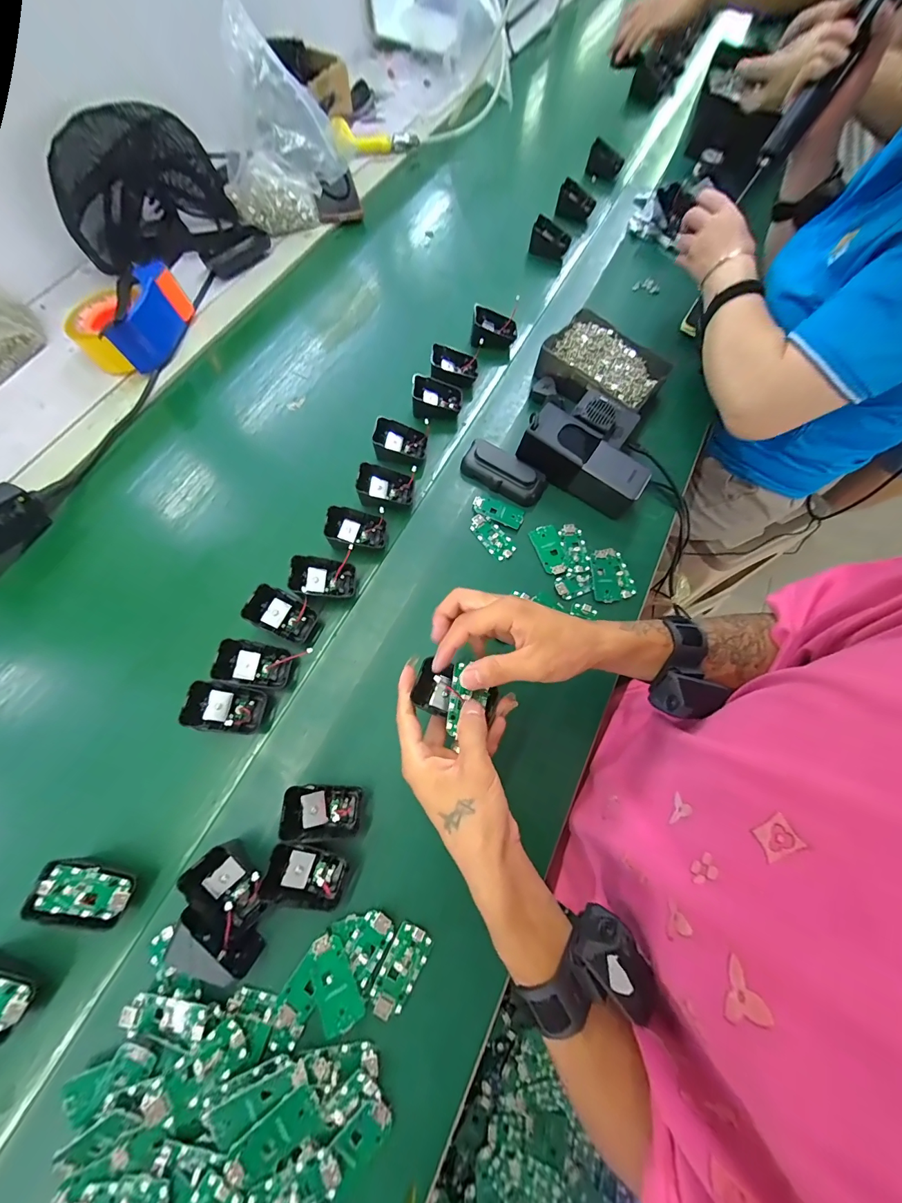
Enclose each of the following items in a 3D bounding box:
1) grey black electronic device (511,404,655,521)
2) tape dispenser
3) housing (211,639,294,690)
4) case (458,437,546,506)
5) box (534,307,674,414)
[{"bbox_3d":[0.165,-0.173,0.497,0.157,0.060,0.064,34,72,11],"label":"grey black electronic device"},{"bbox_3d":[-0.448,-0.390,0.547,0.123,0.065,0.150,21,70,7],"label":"tape dispenser"},{"bbox_3d":[-0.199,0.063,0.407,0.067,0.020,0.044,15,64,-14],"label":"housing"},{"bbox_3d":[0.068,-0.166,0.505,0.107,0.026,0.053,28,71,9],"label":"case"},{"bbox_3d":[0.215,-0.332,0.560,0.157,0.038,0.118,37,73,12],"label":"box"}]

